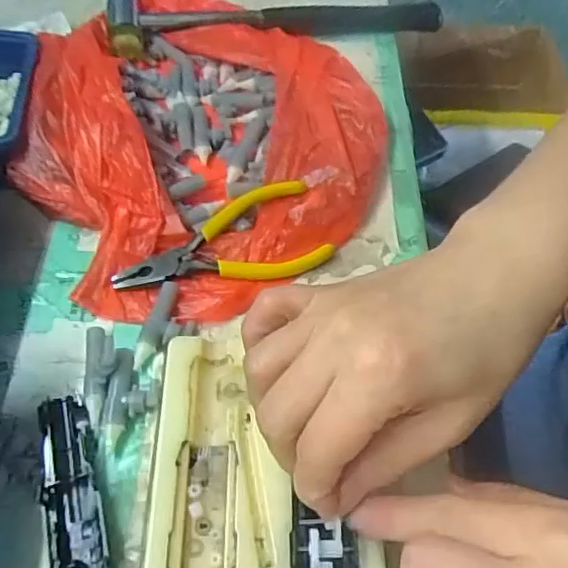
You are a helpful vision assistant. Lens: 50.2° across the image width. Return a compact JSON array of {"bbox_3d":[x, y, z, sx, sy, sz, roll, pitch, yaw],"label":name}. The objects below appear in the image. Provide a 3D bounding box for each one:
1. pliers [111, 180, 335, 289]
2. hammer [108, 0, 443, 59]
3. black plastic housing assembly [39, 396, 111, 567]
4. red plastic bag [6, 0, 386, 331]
[{"bbox_3d":[-0.034,-0.020,0.317,0.111,0.014,0.047,-17,57,-13],"label":"pliers"},{"bbox_3d":[-0.005,-0.195,0.432,0.232,0.027,0.051,-9,56,-7],"label":"hammer"},{"bbox_3d":[-0.083,0.098,0.241,0.023,0.011,0.118,-13,57,-10],"label":"black plastic housing assembly"},{"bbox_3d":[-0.053,-0.110,0.365,0.216,0.043,0.260,-25,59,-17],"label":"red plastic bag"}]

